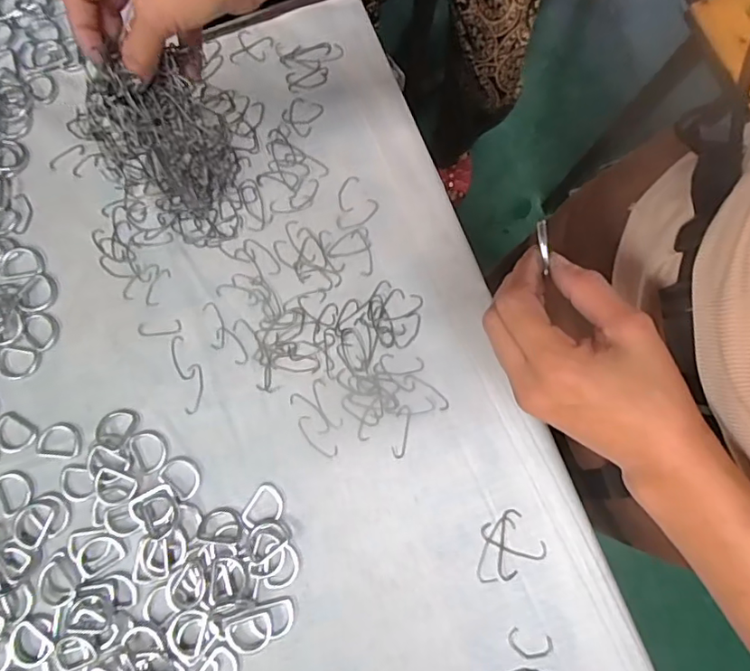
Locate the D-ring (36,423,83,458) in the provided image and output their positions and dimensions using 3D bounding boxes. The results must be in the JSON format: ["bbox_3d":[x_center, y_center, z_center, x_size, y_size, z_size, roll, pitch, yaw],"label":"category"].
[{"bbox_3d":[-0.248,0.082,0.420,0.036,0.004,0.026,3,78,0],"label":"D-ring"}]

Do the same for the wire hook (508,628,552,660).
[{"bbox_3d":[0.113,0.225,0.390,0.031,0.004,0.019,13,79,2],"label":"wire hook"}]

